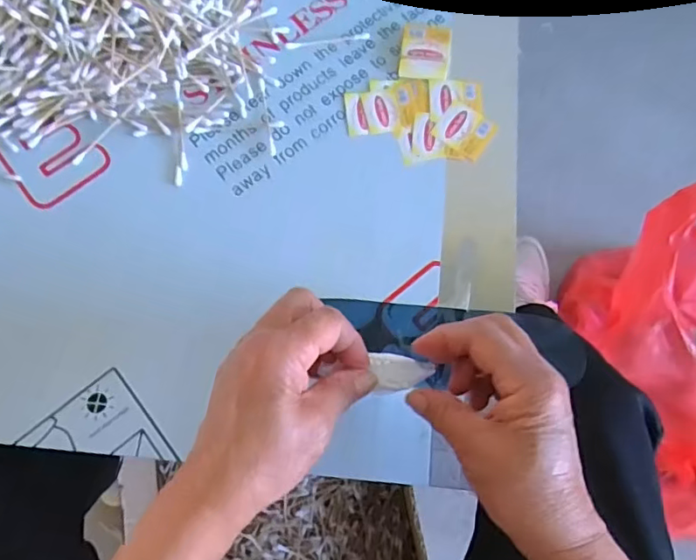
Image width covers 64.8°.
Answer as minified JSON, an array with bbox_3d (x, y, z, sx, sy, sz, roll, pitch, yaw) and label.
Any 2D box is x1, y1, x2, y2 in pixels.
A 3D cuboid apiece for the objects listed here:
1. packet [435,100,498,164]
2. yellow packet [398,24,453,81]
[{"bbox_3d":[0.095,-0.122,0.446,0.043,0.004,0.040,30,75,9],"label":"packet"},{"bbox_3d":[0.065,-0.192,0.460,0.041,0.009,0.049,7,73,3],"label":"yellow packet"}]

